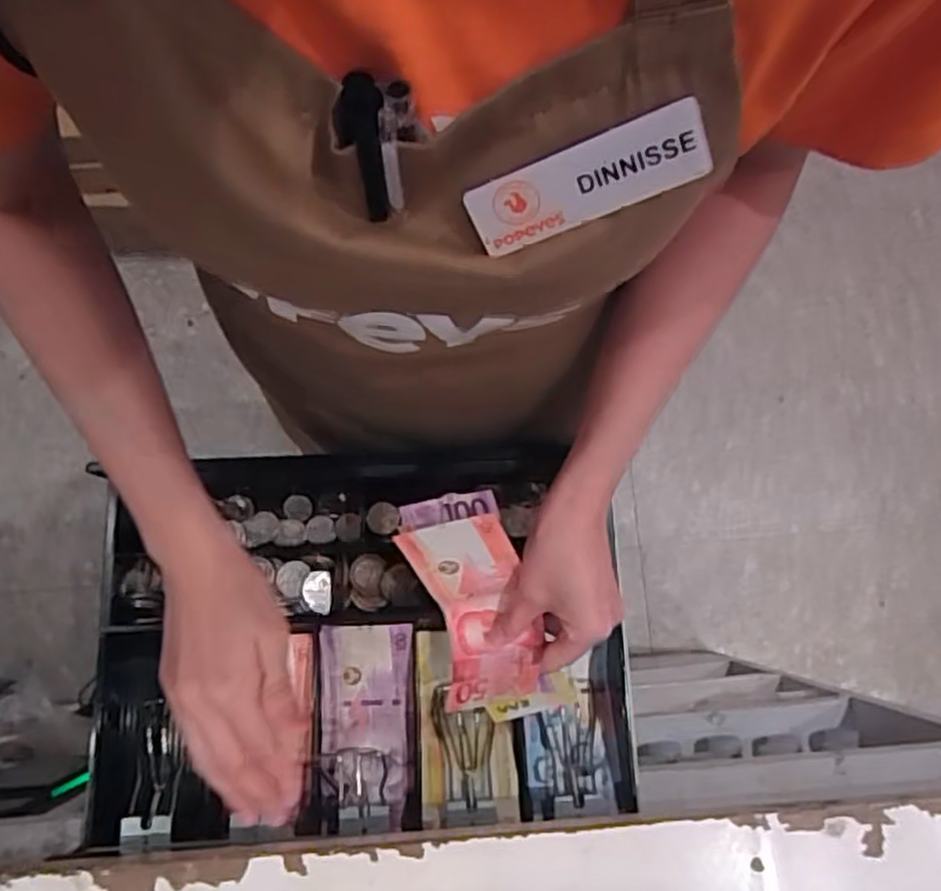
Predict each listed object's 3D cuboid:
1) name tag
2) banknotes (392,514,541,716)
[{"bbox_3d":[0.036,-0.082,0.234,0.074,0.004,0.024,-17,123,20],"label":"name tag"},{"bbox_3d":[0.001,0.102,0.486,0.064,0.054,0.128,-14,104,-4],"label":"banknotes"}]

